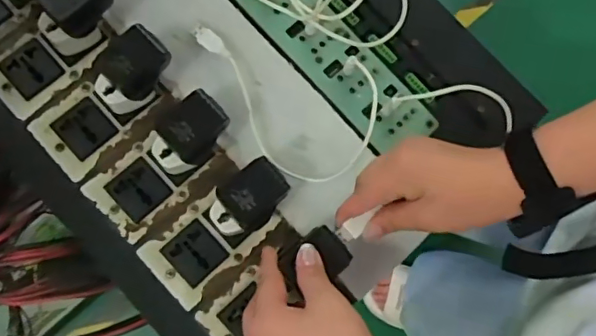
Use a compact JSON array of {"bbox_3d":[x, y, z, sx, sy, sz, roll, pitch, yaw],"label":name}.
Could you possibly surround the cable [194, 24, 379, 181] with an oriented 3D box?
[{"bbox_3d":[-0.013,-0.051,0.478,0.162,0.039,0.121,7,79,0],"label":"cable"}]

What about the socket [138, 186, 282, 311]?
[{"bbox_3d":[-0.074,0.058,0.456,0.061,0.010,0.099,44,81,7],"label":"socket"}]

